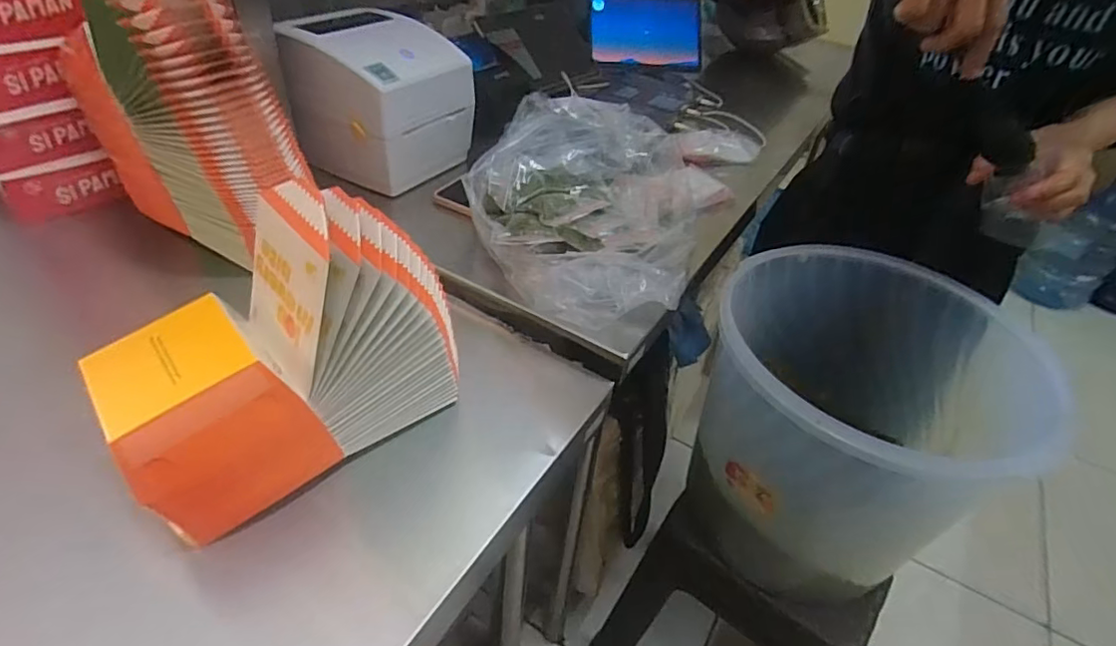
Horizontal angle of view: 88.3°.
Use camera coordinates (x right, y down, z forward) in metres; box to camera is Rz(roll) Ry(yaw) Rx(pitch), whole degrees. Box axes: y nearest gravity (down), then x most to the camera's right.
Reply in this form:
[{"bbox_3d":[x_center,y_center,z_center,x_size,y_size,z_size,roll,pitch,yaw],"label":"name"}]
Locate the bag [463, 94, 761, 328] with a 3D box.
[{"bbox_3d":[0.037,-0.138,0.653,0.274,0.118,0.270,27,44,23],"label":"bag"}]

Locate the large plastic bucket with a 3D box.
[{"bbox_3d":[0.347,0.129,0.713,0.333,0.310,0.322,3,40,-3],"label":"large plastic bucket"}]

